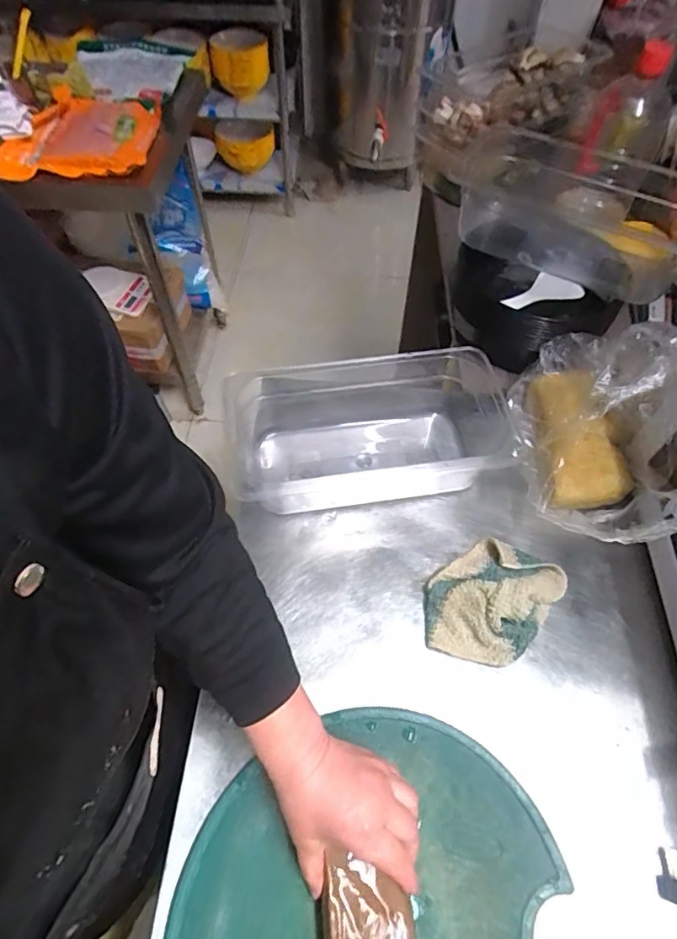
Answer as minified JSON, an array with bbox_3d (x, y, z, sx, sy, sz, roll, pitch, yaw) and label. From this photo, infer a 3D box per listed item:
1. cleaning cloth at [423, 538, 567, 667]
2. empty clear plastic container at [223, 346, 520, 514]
[{"bbox_3d":[0.162,0.131,0.530,0.112,0.051,0.158,38,64,22],"label":"cleaning cloth"},{"bbox_3d":[0.053,-0.044,0.617,0.322,0.104,0.185,-7,57,-4],"label":"empty clear plastic container"}]

